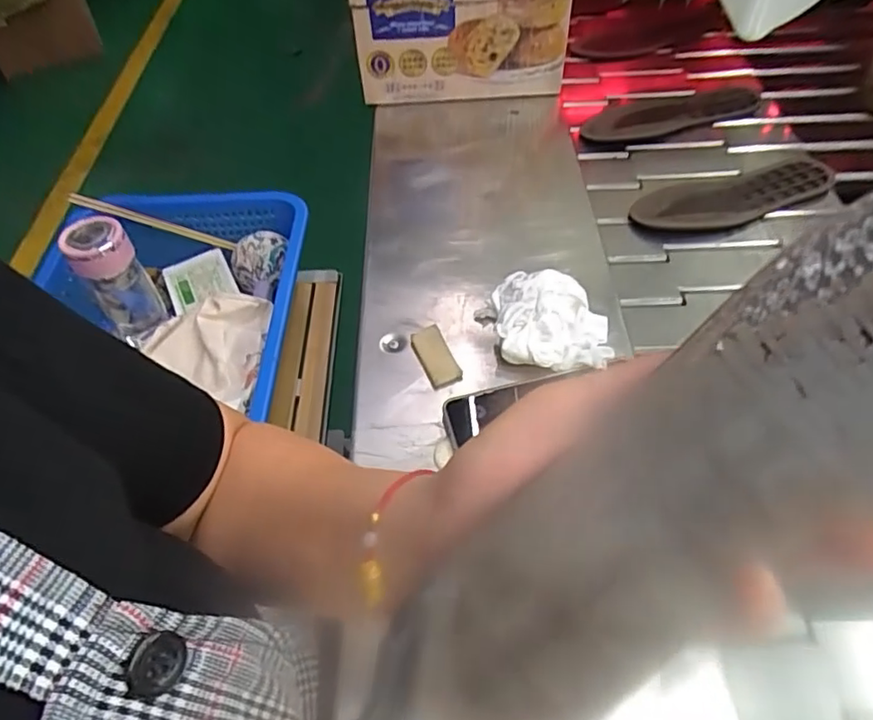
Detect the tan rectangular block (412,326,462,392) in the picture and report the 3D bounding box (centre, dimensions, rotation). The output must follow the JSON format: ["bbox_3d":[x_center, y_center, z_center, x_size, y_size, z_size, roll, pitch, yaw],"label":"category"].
[{"bbox_3d":[-0.001,-0.002,0.524,0.029,0.008,0.064,-19,54,-11],"label":"tan rectangular block"}]

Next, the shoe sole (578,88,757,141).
[{"bbox_3d":[0.334,-0.353,0.829,0.296,0.020,0.087,-17,53,-10],"label":"shoe sole"}]

